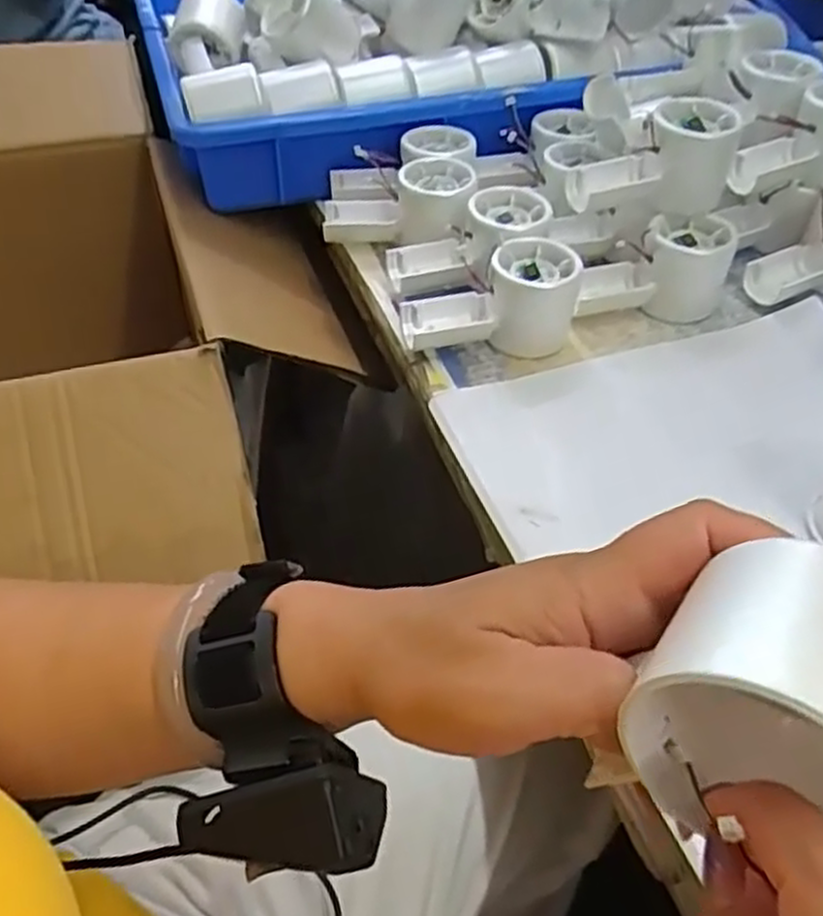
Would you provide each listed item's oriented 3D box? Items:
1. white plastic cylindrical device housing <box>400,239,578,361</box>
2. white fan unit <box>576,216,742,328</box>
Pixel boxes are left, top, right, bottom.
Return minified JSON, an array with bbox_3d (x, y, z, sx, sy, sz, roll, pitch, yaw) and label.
[{"bbox_3d":[0.054,-0.099,0.500,0.115,0.057,0.052,-19,50,-19],"label":"white plastic cylindrical device housing"},{"bbox_3d":[0.165,-0.133,0.535,0.101,0.055,0.048,-2,46,-4],"label":"white fan unit"}]

